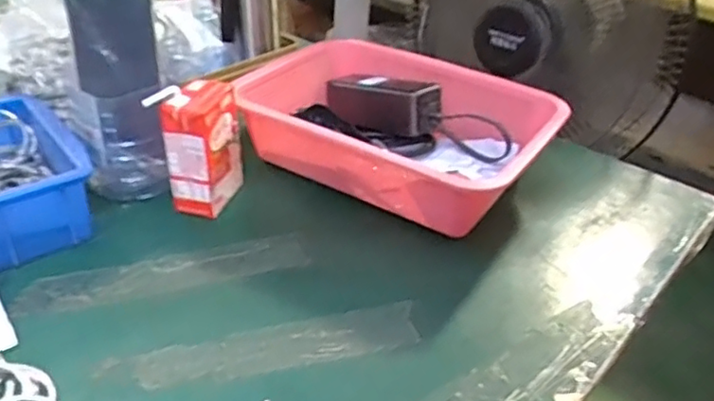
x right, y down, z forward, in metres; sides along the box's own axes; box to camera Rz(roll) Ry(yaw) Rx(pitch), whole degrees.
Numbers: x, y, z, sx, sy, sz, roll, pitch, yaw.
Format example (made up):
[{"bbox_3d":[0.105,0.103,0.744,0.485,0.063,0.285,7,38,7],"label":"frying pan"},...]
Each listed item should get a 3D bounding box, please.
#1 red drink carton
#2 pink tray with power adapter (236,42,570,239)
[{"bbox_3d":[-0.142,-0.049,0.565,0.047,0.113,0.075,14,34,14],"label":"red drink carton"},{"bbox_3d":[0.038,-0.076,0.643,0.309,0.089,0.218,22,37,24],"label":"pink tray with power adapter"}]

